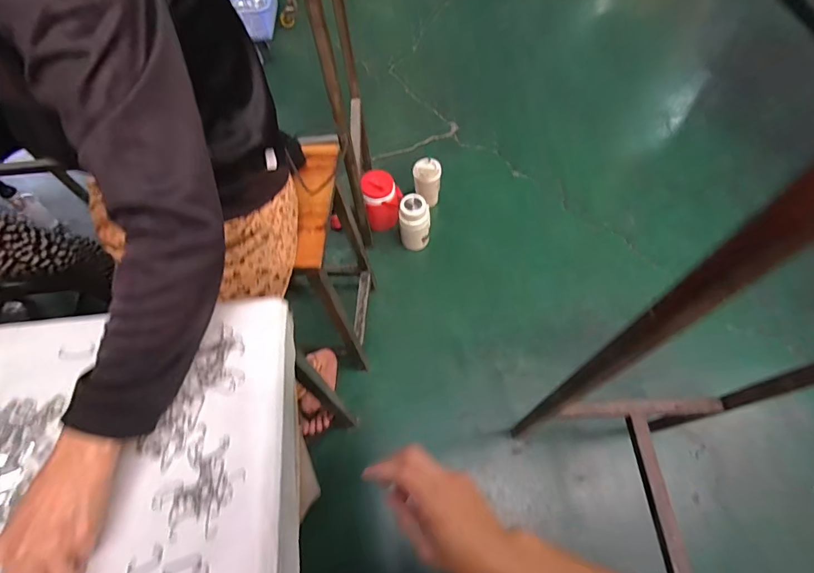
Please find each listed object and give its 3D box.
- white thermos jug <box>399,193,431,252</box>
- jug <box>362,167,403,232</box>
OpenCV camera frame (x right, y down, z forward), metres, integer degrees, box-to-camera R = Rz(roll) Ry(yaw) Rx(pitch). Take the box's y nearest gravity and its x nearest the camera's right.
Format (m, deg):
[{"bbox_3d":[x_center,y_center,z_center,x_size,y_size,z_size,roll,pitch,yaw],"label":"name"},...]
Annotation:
[{"bbox_3d":[0.028,-0.217,1.415,0.104,0.219,0.098,0,63,3],"label":"white thermos jug"},{"bbox_3d":[-0.083,-0.304,1.428,0.125,0.197,0.132,-9,63,-1],"label":"jug"}]

